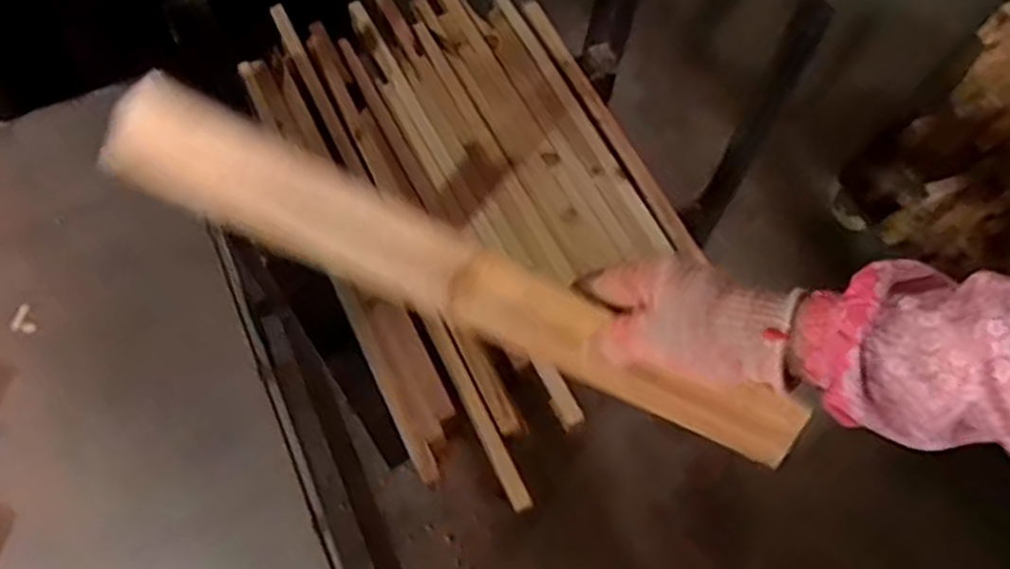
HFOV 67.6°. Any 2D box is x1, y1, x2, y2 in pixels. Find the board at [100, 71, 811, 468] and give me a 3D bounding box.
[{"bbox_3d":[-0.019,0.002,0.491,0.473,0.019,0.062,26,101,-8],"label":"board"}]

